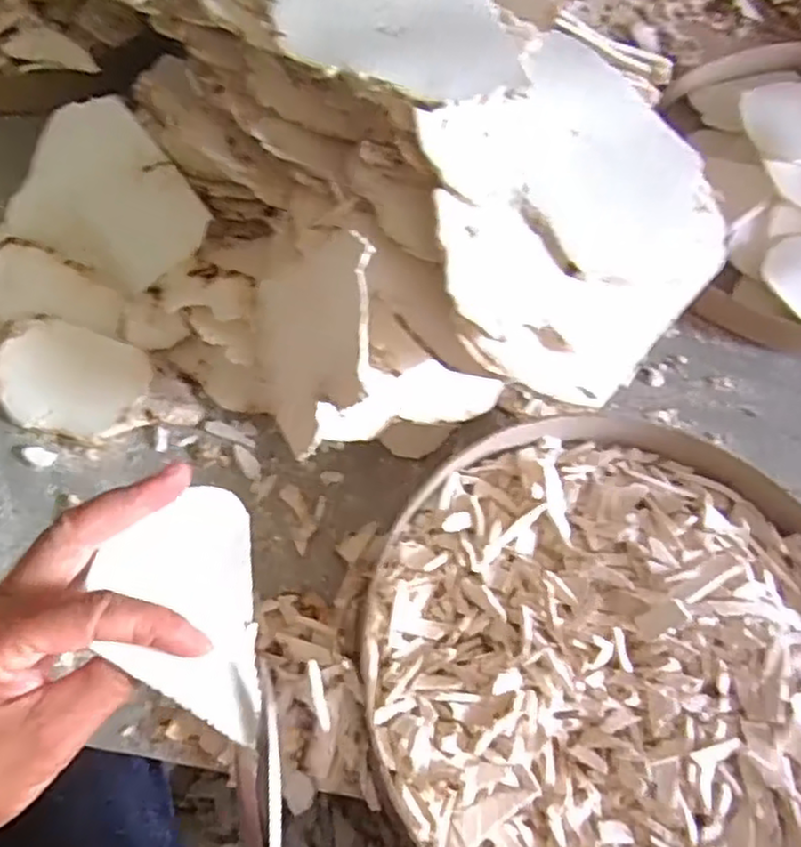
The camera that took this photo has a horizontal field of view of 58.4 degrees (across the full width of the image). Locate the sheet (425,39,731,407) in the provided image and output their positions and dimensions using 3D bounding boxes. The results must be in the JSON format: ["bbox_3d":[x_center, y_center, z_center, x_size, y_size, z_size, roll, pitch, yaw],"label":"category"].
[{"bbox_3d":[0.092,-0.115,0.387,0.165,0.017,0.189,47,70,-1],"label":"sheet"}]

